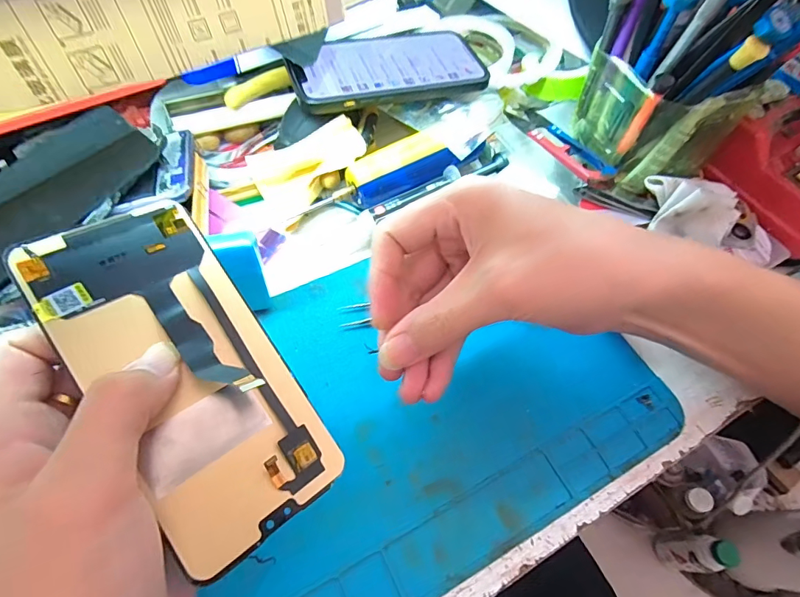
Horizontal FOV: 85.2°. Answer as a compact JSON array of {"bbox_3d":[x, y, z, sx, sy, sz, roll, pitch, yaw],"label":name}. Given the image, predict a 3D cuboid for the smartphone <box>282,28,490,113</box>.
[{"bbox_3d":[-0.014,-0.181,0.333,0.146,0.011,0.088,-17,61,-17],"label":"smartphone"}]

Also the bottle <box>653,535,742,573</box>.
[{"bbox_3d":[0.566,0.495,0.843,0.051,0.202,0.059,1,59,-1],"label":"bottle"}]

